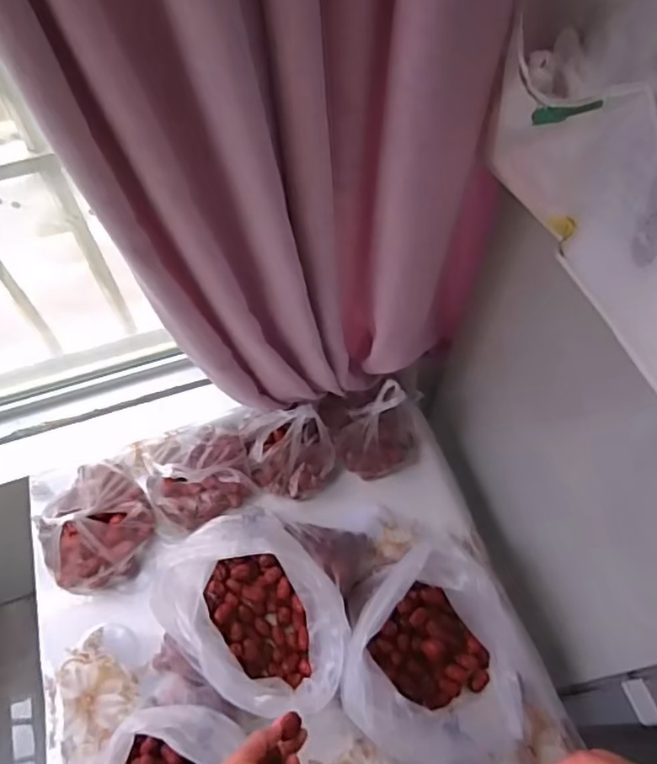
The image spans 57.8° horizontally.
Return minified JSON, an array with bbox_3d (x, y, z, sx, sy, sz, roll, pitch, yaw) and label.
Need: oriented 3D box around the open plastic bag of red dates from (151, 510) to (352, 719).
[{"bbox_3d":[-0.084,0.293,0.737,0.241,0.143,0.180,40,67,21],"label":"open plastic bag of red dates"}]

